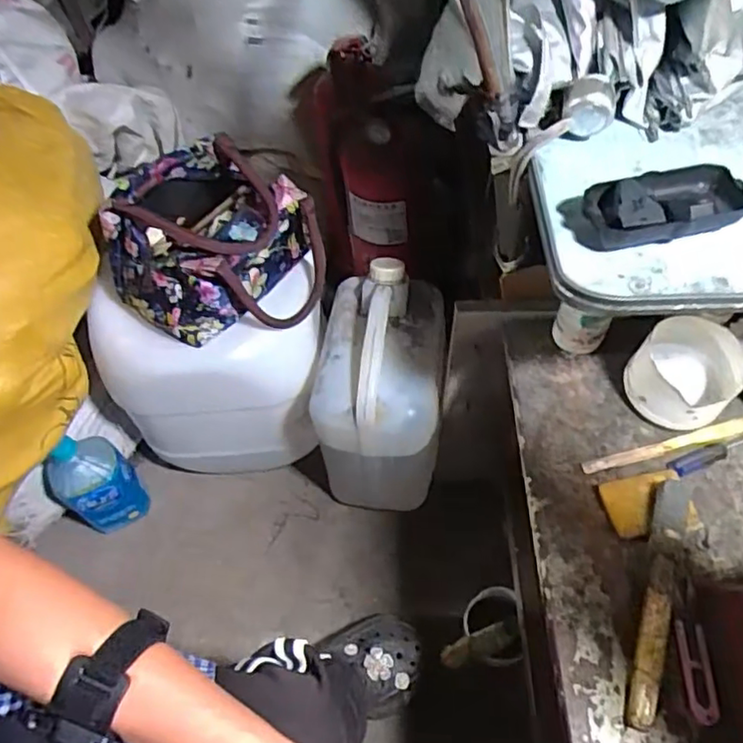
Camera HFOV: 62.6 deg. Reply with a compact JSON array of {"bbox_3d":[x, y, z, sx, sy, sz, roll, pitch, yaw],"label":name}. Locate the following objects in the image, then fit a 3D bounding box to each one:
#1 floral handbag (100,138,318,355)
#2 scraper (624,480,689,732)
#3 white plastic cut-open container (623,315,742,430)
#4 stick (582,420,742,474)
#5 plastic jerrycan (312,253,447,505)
[{"bbox_3d":[-0.176,-0.145,0.732,0.224,0.137,0.224,6,64,-13],"label":"floral handbag"},{"bbox_3d":[0.228,0.172,0.475,0.033,0.025,0.194,15,59,13],"label":"scraper"},{"bbox_3d":[0.288,0.001,0.564,0.086,0.058,0.093,-2,57,2],"label":"white plastic cut-open container"},{"bbox_3d":[0.278,0.065,0.555,0.178,0.007,0.013,-13,57,-5],"label":"stick"},{"bbox_3d":[0.015,0.033,0.861,0.160,0.314,0.233,6,57,8],"label":"plastic jerrycan"}]

